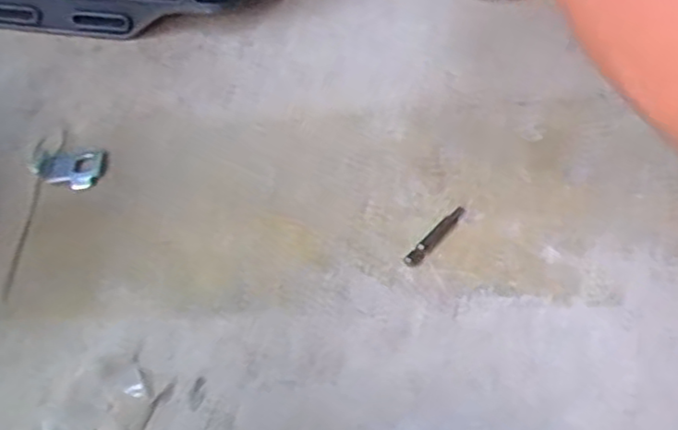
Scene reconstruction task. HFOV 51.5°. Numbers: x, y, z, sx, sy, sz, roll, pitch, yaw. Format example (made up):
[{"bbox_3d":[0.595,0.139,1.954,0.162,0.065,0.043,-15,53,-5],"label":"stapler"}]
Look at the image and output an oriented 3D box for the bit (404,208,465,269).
[{"bbox_3d":[0.054,0.012,0.394,0.009,0.004,0.050,35,63,28],"label":"bit"}]

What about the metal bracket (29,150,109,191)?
[{"bbox_3d":[-0.176,-0.030,0.451,0.053,0.009,0.033,0,52,6],"label":"metal bracket"}]

